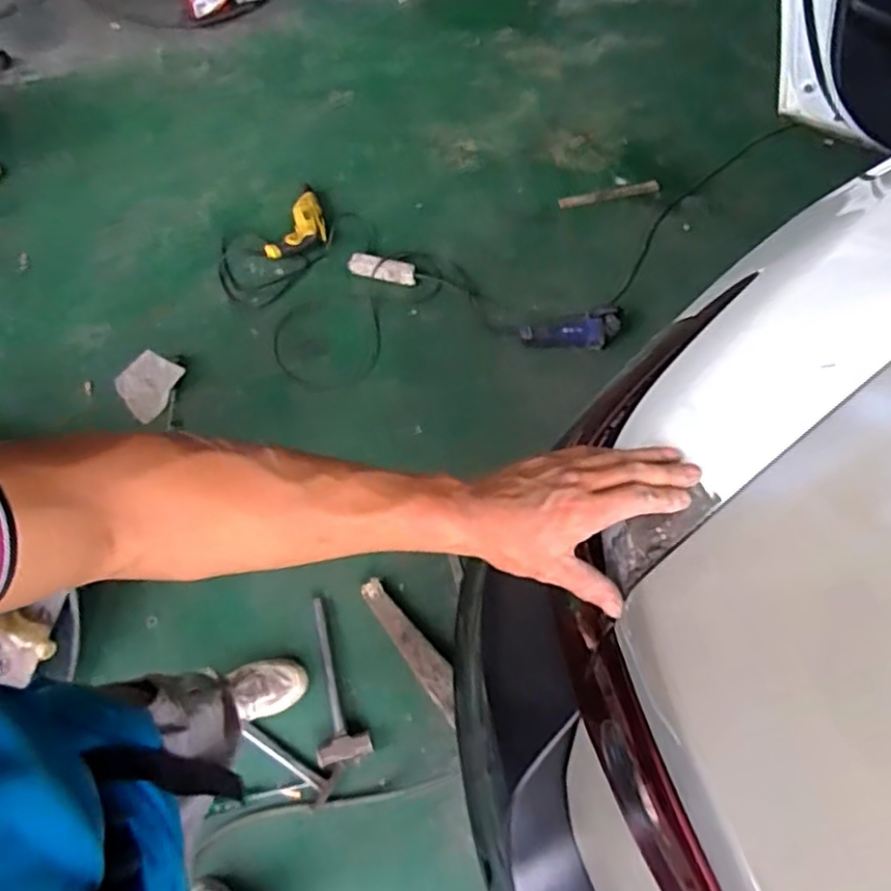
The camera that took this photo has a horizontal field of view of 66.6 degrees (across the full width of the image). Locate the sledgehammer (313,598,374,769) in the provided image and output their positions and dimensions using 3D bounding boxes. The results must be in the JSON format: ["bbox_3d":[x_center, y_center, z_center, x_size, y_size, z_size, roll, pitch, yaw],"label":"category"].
[{"bbox_3d":[-0.235,0.462,1.365,0.103,0.037,0.329,-13,64,-11],"label":"sledgehammer"}]

